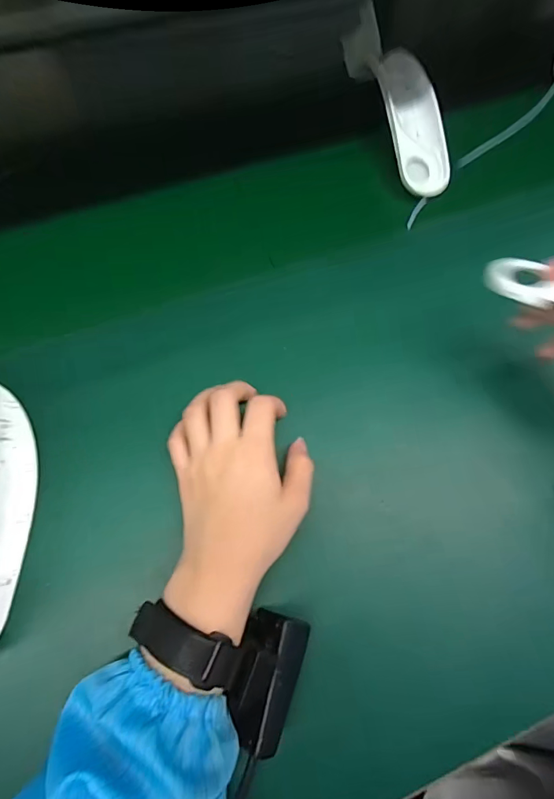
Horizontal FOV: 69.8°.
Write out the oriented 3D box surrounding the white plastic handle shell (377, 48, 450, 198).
[{"bbox_3d":[0.143,-0.293,0.420,0.054,0.019,0.159,-12,87,-6],"label":"white plastic handle shell"}]

